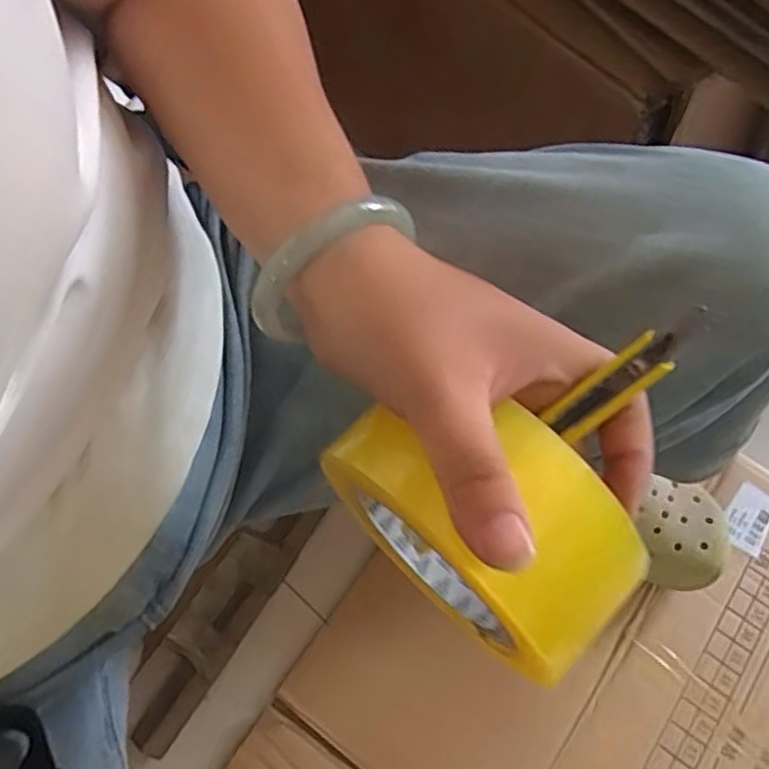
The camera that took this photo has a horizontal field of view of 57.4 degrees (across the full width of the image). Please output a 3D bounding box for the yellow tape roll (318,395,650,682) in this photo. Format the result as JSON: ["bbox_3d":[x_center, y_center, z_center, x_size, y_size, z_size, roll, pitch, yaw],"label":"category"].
[{"bbox_3d":[0.032,0.050,0.260,0.102,0.099,0.052,42,74,12],"label":"yellow tape roll"}]

